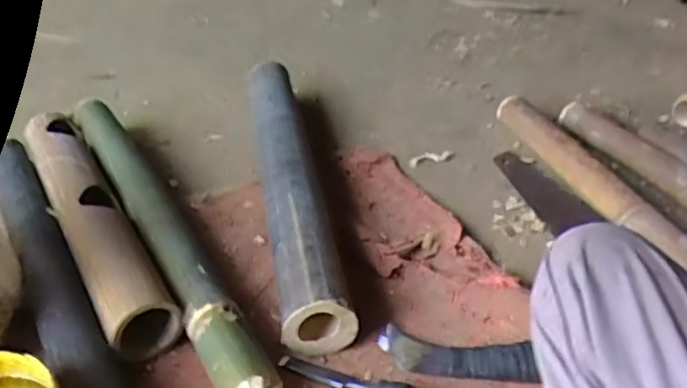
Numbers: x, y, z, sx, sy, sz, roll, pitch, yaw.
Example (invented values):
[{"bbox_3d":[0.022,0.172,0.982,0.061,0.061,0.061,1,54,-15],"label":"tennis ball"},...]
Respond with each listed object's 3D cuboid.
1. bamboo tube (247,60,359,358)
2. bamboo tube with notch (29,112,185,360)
[{"bbox_3d":[-0.078,-0.028,0.919,0.080,0.083,0.592,-6,38,-9],"label":"bamboo tube"},{"bbox_3d":[-0.338,0.026,0.861,0.080,0.077,0.482,-21,43,-25],"label":"bamboo tube with notch"}]

